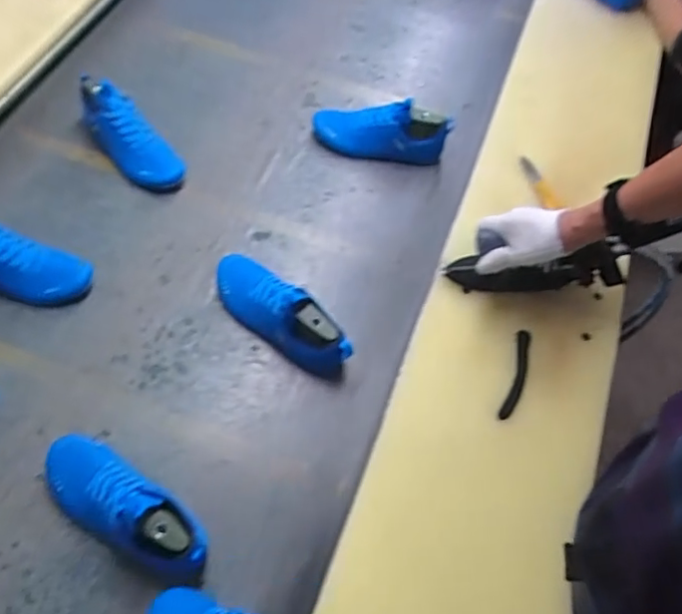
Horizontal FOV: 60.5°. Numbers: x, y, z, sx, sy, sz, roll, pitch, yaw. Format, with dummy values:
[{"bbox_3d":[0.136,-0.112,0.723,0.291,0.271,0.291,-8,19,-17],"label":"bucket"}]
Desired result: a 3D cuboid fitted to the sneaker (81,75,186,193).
[{"bbox_3d":[-0.351,-0.288,0.948,0.074,0.087,0.233,-36,70,-22],"label":"sneaker"}]

